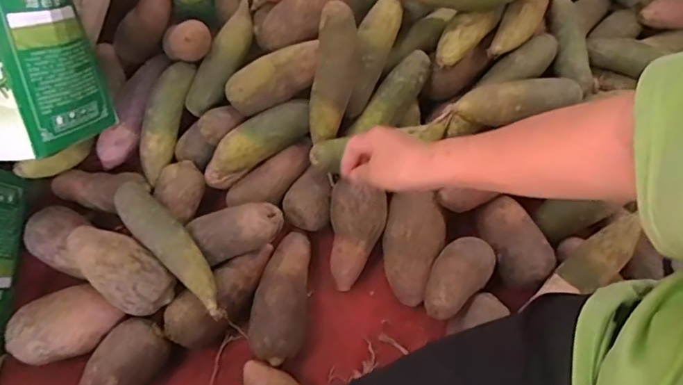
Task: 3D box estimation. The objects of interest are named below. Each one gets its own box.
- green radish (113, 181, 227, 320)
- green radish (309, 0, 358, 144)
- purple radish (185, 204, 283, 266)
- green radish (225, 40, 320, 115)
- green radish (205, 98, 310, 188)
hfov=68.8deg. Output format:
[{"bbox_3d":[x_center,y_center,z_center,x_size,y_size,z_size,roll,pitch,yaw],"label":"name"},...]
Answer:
[{"bbox_3d":[-0.233,0.066,0.675,0.235,0.045,0.053,40,75,17],"label":"green radish"},{"bbox_3d":[-0.010,-0.161,0.671,0.049,0.179,0.047,12,28,8],"label":"green radish"},{"bbox_3d":[-0.142,0.052,0.691,0.133,0.052,0.062,-17,66,19],"label":"purple radish"},{"bbox_3d":[-0.095,-0.164,0.711,0.161,0.049,0.051,-23,66,20],"label":"green radish"},{"bbox_3d":[-0.126,-0.074,0.728,0.197,0.059,0.055,-34,69,11],"label":"green radish"}]

